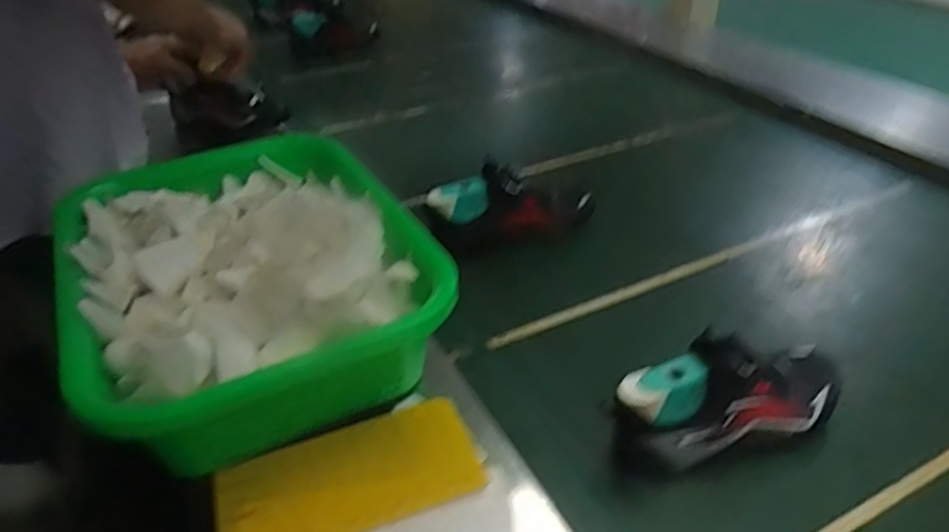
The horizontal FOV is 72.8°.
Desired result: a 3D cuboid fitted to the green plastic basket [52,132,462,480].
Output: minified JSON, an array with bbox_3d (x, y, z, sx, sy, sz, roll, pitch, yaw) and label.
[{"bbox_3d":[-0.226,0.011,0.636,0.296,0.119,0.409,-17,41,-27],"label":"green plastic basket"}]

